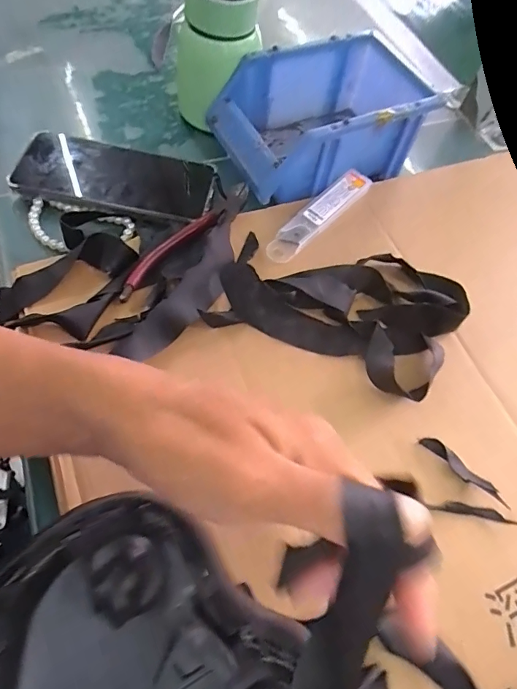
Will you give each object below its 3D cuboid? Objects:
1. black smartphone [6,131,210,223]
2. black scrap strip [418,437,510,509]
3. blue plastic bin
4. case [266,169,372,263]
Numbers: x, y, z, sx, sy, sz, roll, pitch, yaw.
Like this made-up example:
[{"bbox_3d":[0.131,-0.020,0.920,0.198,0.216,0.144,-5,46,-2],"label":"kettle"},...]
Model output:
[{"bbox_3d":[-0.122,-0.146,0.378,0.159,0.012,0.082,8,55,-6],"label":"black smartphone"},{"bbox_3d":[0.133,0.081,0.283,0.009,0.010,0.060,-39,73,-24],"label":"black scrap strip"},{"bbox_3d":[0.060,-0.211,0.403,0.180,0.072,0.124,-19,65,-16],"label":"blue plastic bin"},{"bbox_3d":[0.053,-0.113,0.376,0.026,0.013,0.128,40,65,15],"label":"case"}]

